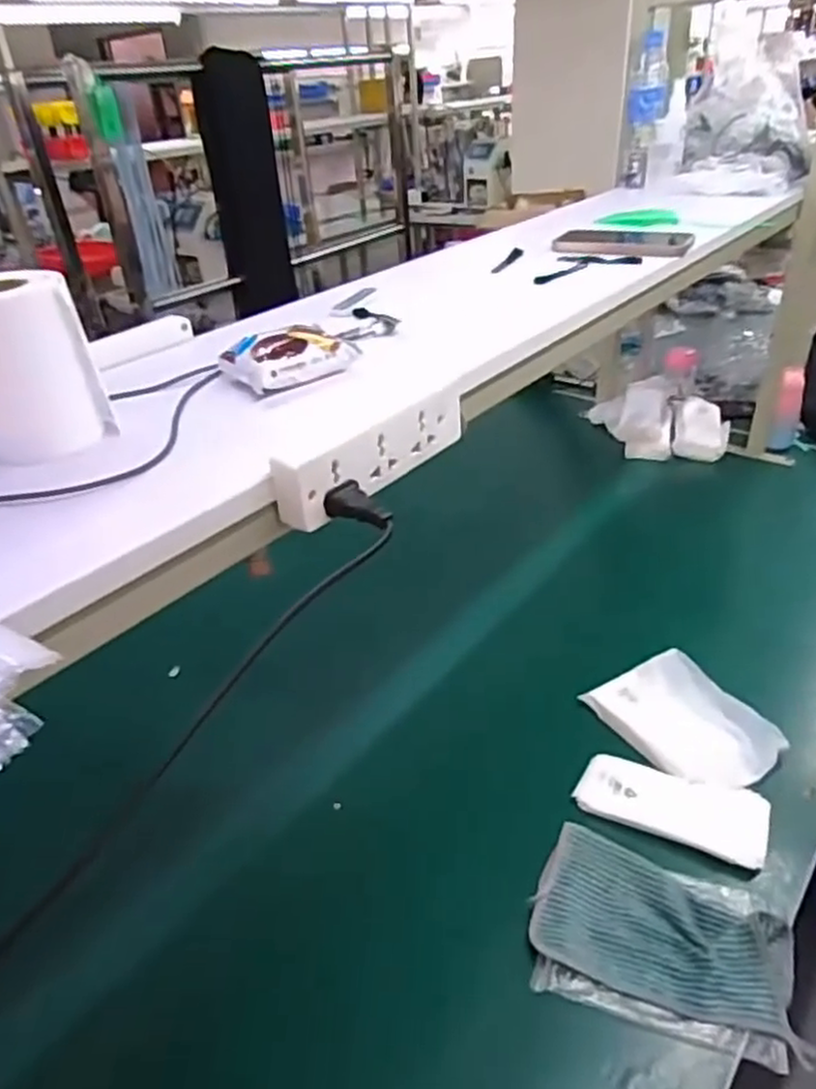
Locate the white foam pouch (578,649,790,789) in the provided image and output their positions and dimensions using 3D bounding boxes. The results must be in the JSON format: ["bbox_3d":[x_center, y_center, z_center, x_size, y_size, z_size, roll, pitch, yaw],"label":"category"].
[{"bbox_3d":[0.339,0.210,0.871,0.145,0.023,0.199,-23,38,-25],"label":"white foam pouch"}]

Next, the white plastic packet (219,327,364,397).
[{"bbox_3d":[-0.103,-0.161,0.598,0.099,0.034,0.077,-28,40,-31],"label":"white plastic packet"}]

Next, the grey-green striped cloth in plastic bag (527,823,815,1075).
[{"bbox_3d":[0.234,0.360,0.656,0.225,0.019,0.149,10,36,21],"label":"grey-green striped cloth in plastic bag"}]

